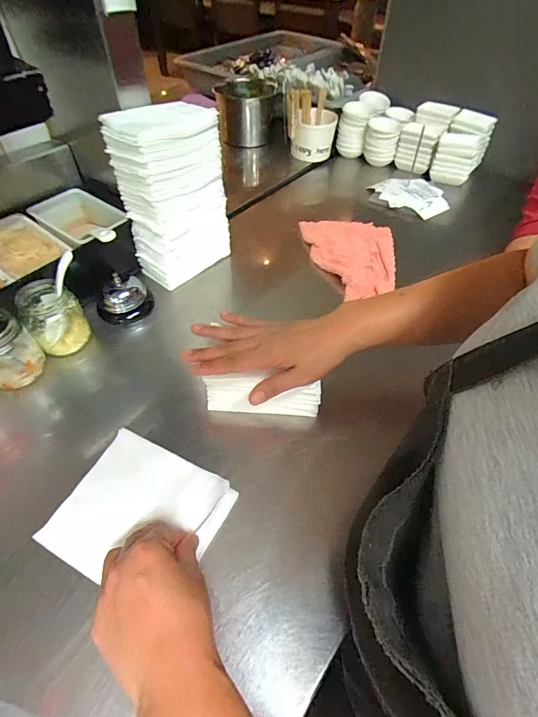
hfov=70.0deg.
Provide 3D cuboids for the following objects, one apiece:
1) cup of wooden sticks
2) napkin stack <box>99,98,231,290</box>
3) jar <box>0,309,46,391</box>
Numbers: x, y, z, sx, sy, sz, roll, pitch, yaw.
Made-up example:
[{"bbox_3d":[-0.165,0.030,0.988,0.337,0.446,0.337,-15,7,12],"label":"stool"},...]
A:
[{"bbox_3d":[0.094,-0.539,0.884,0.110,0.106,0.120,1,50,-1],"label":"cup of wooden sticks"},{"bbox_3d":[-0.137,-0.236,0.560,0.095,0.213,0.135,31,56,19],"label":"napkin stack"},{"bbox_3d":[-0.322,-0.012,0.467,0.067,0.077,0.063,-36,62,-27],"label":"jar"}]

